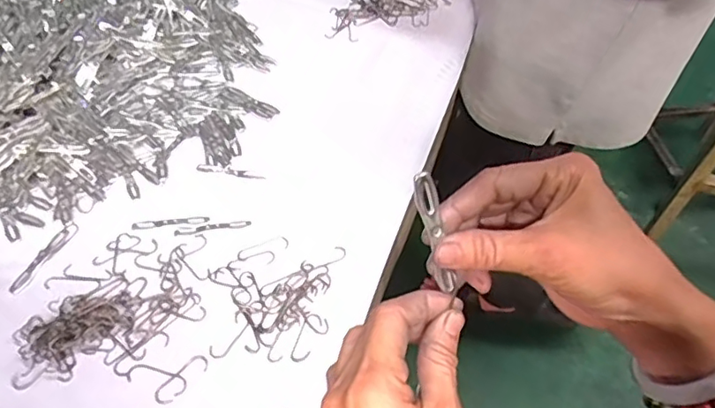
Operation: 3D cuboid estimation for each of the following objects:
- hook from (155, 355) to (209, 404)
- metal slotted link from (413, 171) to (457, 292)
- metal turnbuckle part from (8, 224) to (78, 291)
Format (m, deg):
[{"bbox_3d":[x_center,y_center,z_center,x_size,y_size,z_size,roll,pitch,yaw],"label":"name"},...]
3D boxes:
[{"bbox_3d":[-0.136,0.135,0.444,0.016,0.004,0.046,36,58,21],"label":"hook"},{"bbox_3d":[0.036,0.015,0.276,0.011,0.066,0.006,-28,30,-24],"label":"metal slotted link"},{"bbox_3d":[-0.275,0.046,0.504,0.013,0.006,0.077,22,54,13],"label":"metal turnbuckle part"}]

